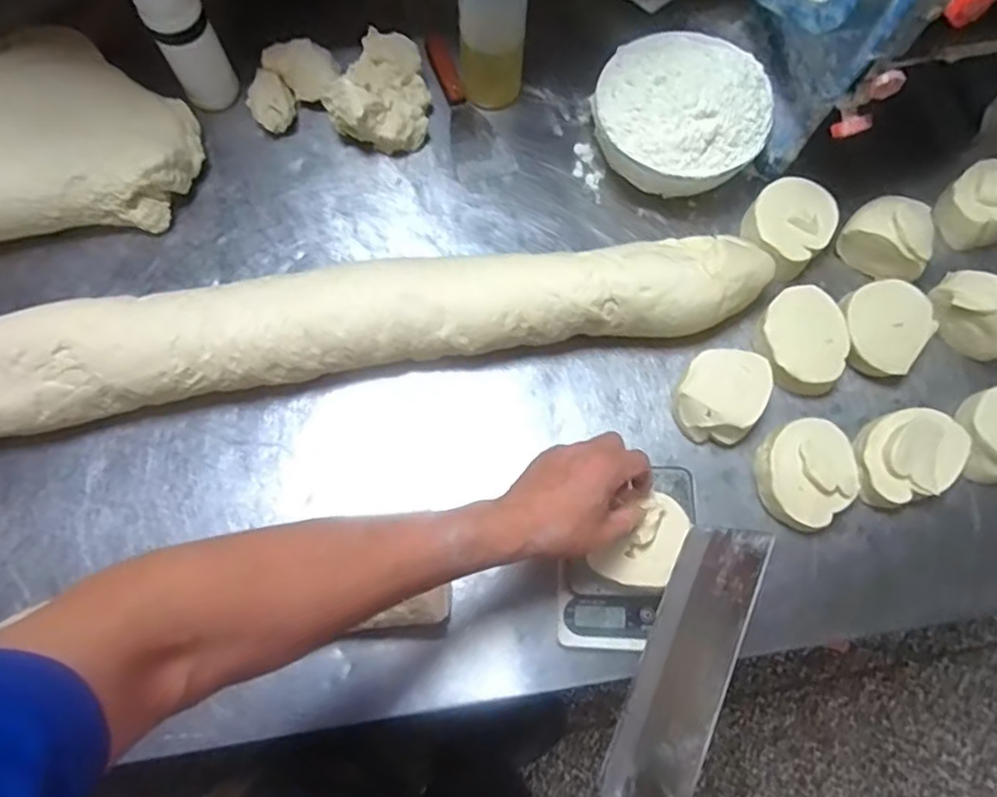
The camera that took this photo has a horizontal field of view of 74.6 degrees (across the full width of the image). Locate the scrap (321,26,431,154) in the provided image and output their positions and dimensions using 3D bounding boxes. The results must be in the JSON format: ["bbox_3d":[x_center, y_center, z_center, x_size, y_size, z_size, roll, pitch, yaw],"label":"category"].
[{"bbox_3d":[-0.134,-0.361,0.762,0.109,0.071,0.136,9,74,1],"label":"scrap"}]

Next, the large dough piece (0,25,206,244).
[{"bbox_3d":[-0.533,-0.289,0.720,0.359,0.069,0.252,-14,75,-5],"label":"large dough piece"}]

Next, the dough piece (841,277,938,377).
[{"bbox_3d":[0.404,-0.074,0.696,0.091,0.053,0.085,0,74,-1],"label":"dough piece"}]

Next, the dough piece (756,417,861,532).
[{"bbox_3d":[0.302,0.076,0.651,0.089,0.056,0.096,0,74,-1],"label":"dough piece"}]

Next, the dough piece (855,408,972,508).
[{"bbox_3d":[0.407,0.059,0.661,0.111,0.054,0.087,-14,75,-5],"label":"dough piece"}]

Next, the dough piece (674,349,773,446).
[{"bbox_3d":[0.223,-0.001,0.669,0.088,0.066,0.088,14,74,3],"label":"dough piece"}]

